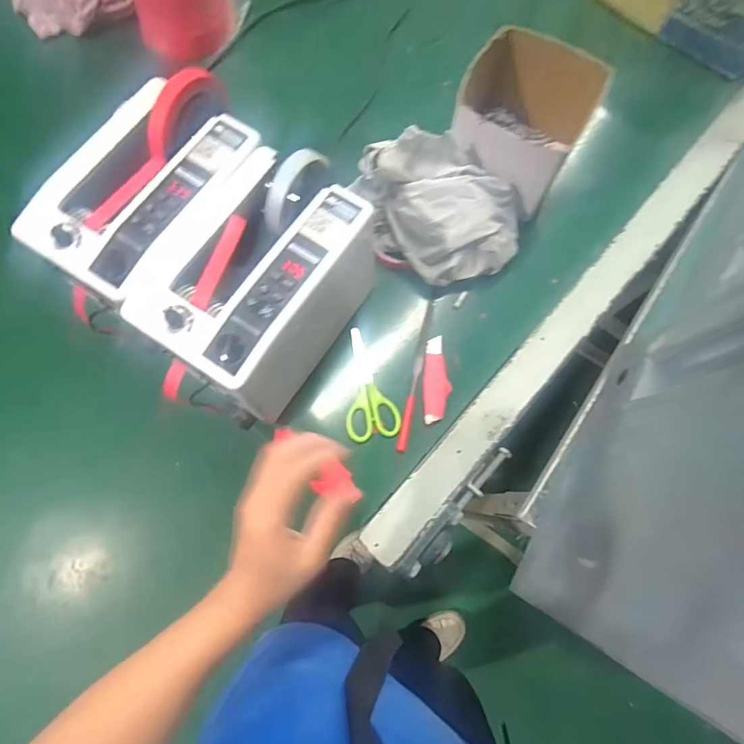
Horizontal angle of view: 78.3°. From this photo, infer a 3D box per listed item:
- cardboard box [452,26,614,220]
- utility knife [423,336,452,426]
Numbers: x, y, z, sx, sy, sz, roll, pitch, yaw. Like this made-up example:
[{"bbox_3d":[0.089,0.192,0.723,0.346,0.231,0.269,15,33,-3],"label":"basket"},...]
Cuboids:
[{"bbox_3d":[0.172,-0.289,0.541,0.137,0.113,0.147,30,76,7],"label":"cardboard box"},{"bbox_3d":[0.074,0.007,0.514,0.030,0.007,0.099,3,75,0],"label":"utility knife"}]

